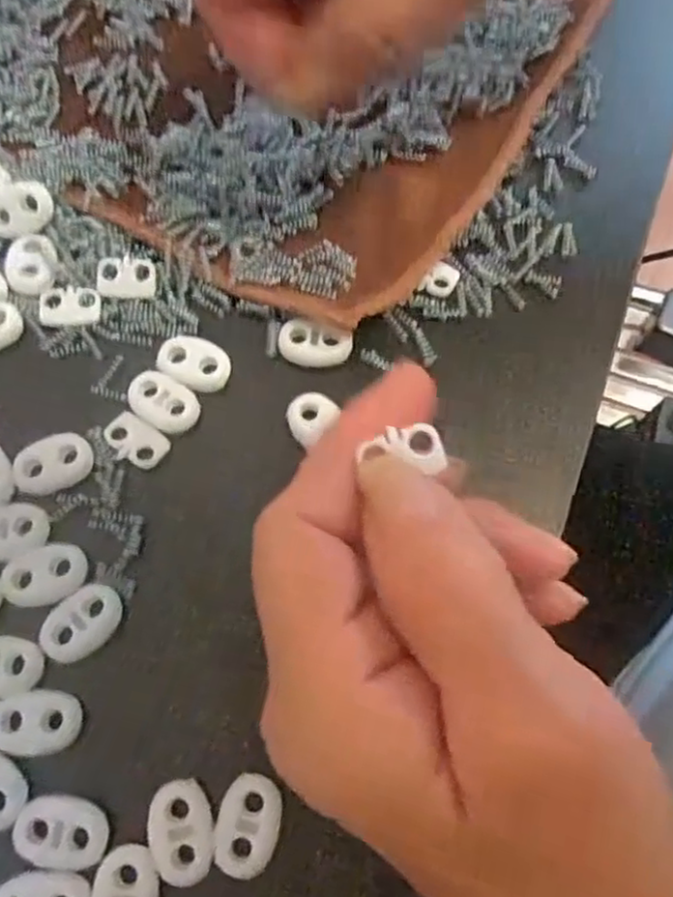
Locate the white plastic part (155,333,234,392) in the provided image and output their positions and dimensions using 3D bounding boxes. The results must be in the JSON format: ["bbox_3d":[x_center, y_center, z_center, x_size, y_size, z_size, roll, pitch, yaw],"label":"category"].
[{"bbox_3d":[-0.044,-0.026,0.216,0.023,0.004,0.015,22,72,6],"label":"white plastic part"}]

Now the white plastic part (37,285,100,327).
[{"bbox_3d":[-0.083,-0.045,0.221,0.018,0.004,0.013,-2,71,-3],"label":"white plastic part"}]

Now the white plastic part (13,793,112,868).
[{"bbox_3d":[-0.067,0.092,0.171,0.022,0.004,0.014,10,71,2],"label":"white plastic part"}]

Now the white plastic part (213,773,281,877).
[{"bbox_3d":[-0.022,0.092,0.175,0.015,0.005,0.022,12,71,3],"label":"white plastic part"}]

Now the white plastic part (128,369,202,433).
[{"bbox_3d":[-0.052,-0.014,0.212,0.024,0.004,0.015,30,73,8],"label":"white plastic part"}]

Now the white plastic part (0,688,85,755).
[{"bbox_3d":[-0.077,0.069,0.179,0.022,0.004,0.015,-1,71,-2],"label":"white plastic part"}]

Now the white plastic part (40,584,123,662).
[{"bbox_3d":[-0.068,0.046,0.188,0.022,0.004,0.016,-40,77,-14],"label":"white plastic part"}]

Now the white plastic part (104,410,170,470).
[{"bbox_3d":[-0.059,-0.002,0.209,0.020,0.004,0.013,35,73,10],"label":"white plastic part"}]

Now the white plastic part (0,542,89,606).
[{"bbox_3d":[-0.080,0.033,0.192,0.023,0.004,0.016,-19,72,-8],"label":"white plastic part"}]

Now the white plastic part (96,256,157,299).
[{"bbox_3d":[-0.066,-0.055,0.223,0.018,0.004,0.012,0,71,-2],"label":"white plastic part"}]

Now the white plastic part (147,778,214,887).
[{"bbox_3d":[-0.038,0.093,0.172,0.016,0.004,0.023,-2,71,-2],"label":"white plastic part"}]

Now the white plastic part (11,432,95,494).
[{"bbox_3d":[-0.082,0.004,0.204,0.022,0.004,0.015,-13,72,-6],"label":"white plastic part"}]

